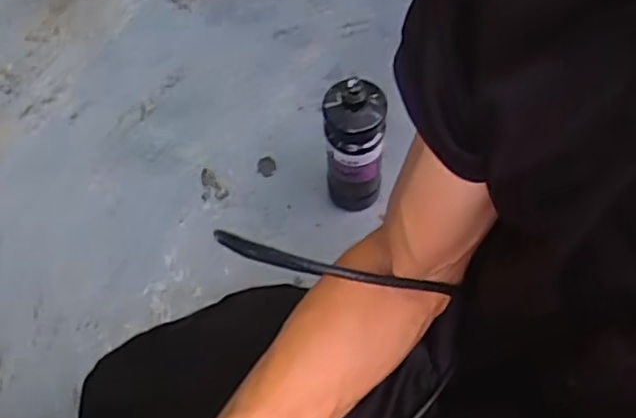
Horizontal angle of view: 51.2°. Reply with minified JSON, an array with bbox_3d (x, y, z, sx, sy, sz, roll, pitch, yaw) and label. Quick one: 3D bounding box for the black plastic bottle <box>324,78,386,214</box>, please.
[{"bbox_3d":[0.049,-0.081,0.928,0.080,0.273,0.080,-1,65,2],"label":"black plastic bottle"}]

